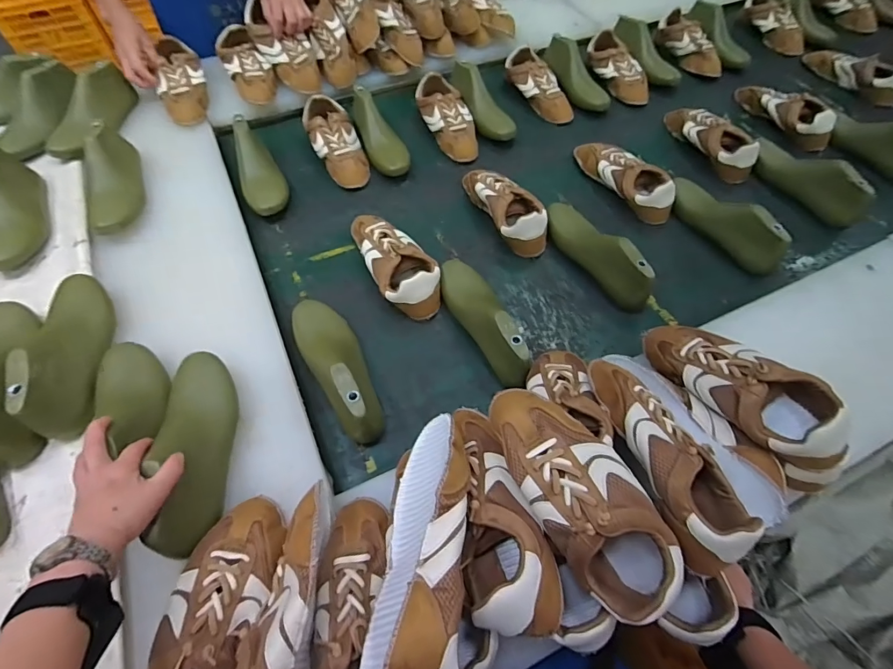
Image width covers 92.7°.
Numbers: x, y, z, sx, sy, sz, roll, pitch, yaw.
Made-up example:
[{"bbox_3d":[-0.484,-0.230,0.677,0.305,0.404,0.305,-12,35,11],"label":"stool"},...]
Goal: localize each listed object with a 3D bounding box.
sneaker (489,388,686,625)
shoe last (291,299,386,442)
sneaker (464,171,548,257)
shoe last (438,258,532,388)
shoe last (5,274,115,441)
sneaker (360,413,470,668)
[{"bbox_3d":[0.128,0.160,0.433,0.095,0.093,0.232,-31,65,-17],"label":"sneaker"},{"bbox_3d":[-0.157,0.032,0.608,0.083,0.085,0.252,-31,65,-16],"label":"shoe last"},{"bbox_3d":[0.110,-0.243,0.786,0.093,0.071,0.224,-19,63,-11],"label":"sneaker"},{"bbox_3d":[0.050,-0.027,0.651,0.059,0.092,0.246,-20,63,-11],"label":"shoe last"},{"bbox_3d":[-0.504,0.012,0.569,0.069,0.095,0.248,-19,63,-11],"label":"shoe last"},{"bbox_3d":[-0.020,0.188,0.397,0.082,0.075,0.239,4,43,2],"label":"sneaker"}]

